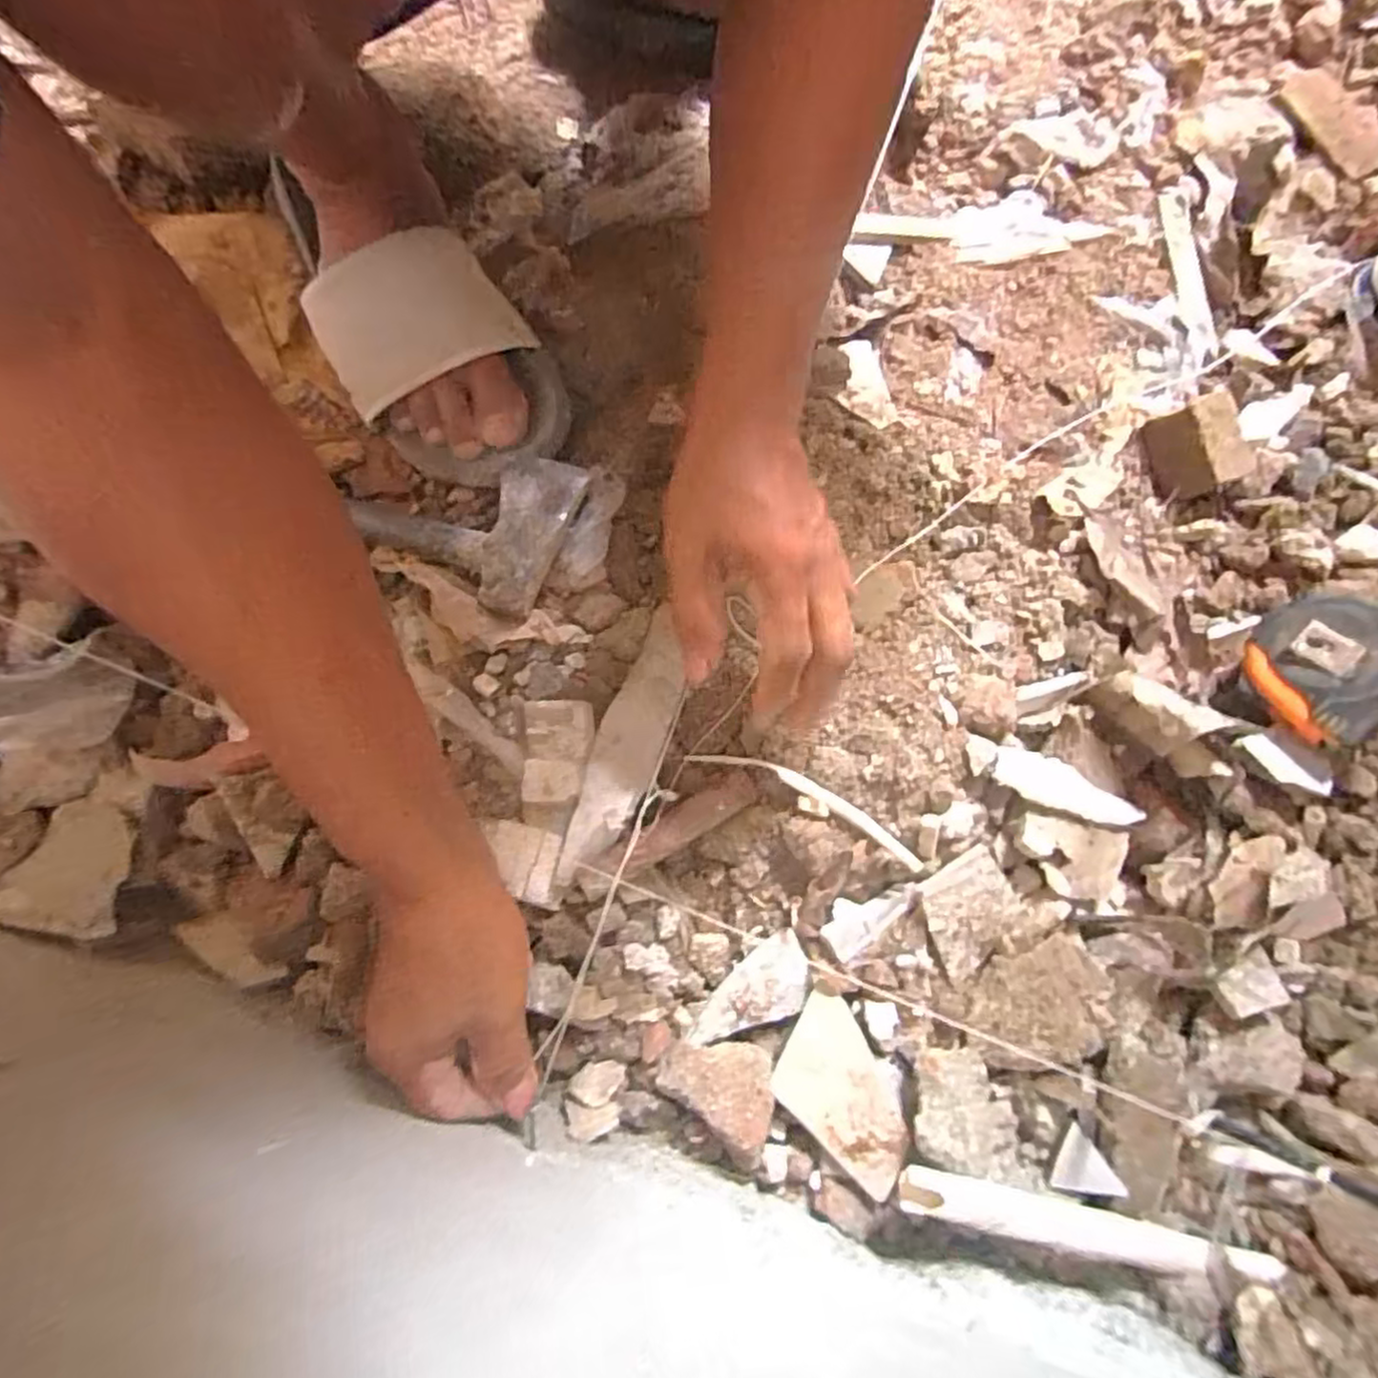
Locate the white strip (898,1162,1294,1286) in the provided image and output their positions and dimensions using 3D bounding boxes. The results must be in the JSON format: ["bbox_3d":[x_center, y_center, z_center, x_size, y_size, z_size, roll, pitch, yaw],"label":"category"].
[{"bbox_3d":[0.194,0.257,0.342,0.214,0.019,0.022,20,74,-13],"label":"white strip"}]

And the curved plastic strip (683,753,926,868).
[{"bbox_3d":[0.063,0.056,0.381,0.132,0.008,0.020,24,119,10],"label":"curved plastic strip"}]

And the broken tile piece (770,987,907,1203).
[{"bbox_3d":[0.079,0.200,0.358,0.078,0.013,0.054,42,80,9],"label":"broken tile piece"}]

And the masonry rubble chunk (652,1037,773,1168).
[{"bbox_3d":[0.020,0.196,0.354,0.066,0.018,0.044,42,80,9],"label":"masonry rubble chunk"}]

